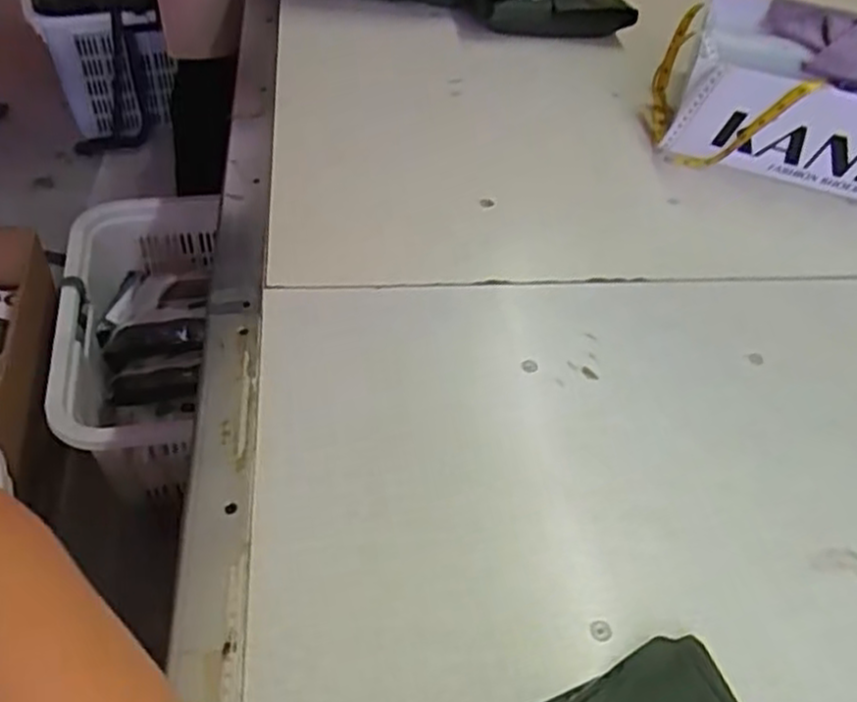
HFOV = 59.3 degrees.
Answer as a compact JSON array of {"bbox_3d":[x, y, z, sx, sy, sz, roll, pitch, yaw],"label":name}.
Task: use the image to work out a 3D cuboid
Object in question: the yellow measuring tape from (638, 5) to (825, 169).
[{"bbox_3d":[0.383,-0.363,1.009,0.159,0.120,0.247,5,47,-1],"label":"yellow measuring tape"}]

